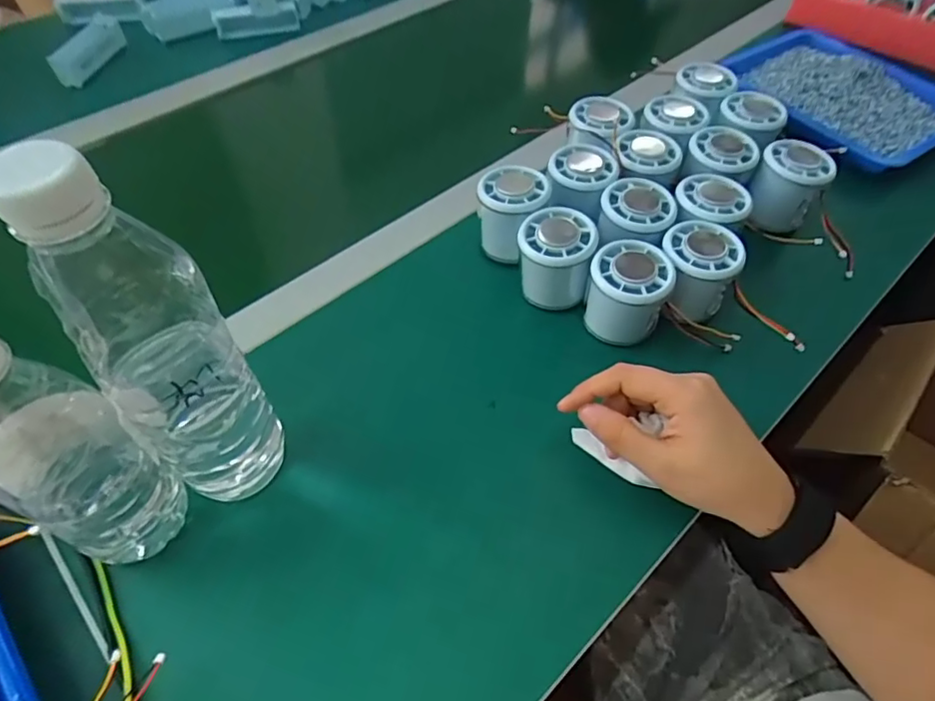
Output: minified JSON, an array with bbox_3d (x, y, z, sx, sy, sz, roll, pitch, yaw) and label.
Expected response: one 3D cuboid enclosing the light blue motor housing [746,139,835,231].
[{"bbox_3d":[0.274,-0.142,0.493,0.054,0.059,0.065,27,57,16],"label":"light blue motor housing"}]

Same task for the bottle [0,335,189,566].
[{"bbox_3d":[-0.199,0.050,0.276,0.055,0.177,0.061,35,59,20],"label":"bottle"}]

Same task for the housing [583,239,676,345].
[{"bbox_3d":[0.116,-0.043,0.418,0.055,0.054,0.054,23,56,13],"label":"housing"}]

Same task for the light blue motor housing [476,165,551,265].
[{"bbox_3d":[0.035,-0.108,0.475,0.053,0.069,0.059,15,54,7],"label":"light blue motor housing"}]

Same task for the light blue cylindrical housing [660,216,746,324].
[{"bbox_3d":[0.170,-0.062,0.432,0.053,0.051,0.053,2,54,-2],"label":"light blue cylindrical housing"}]

